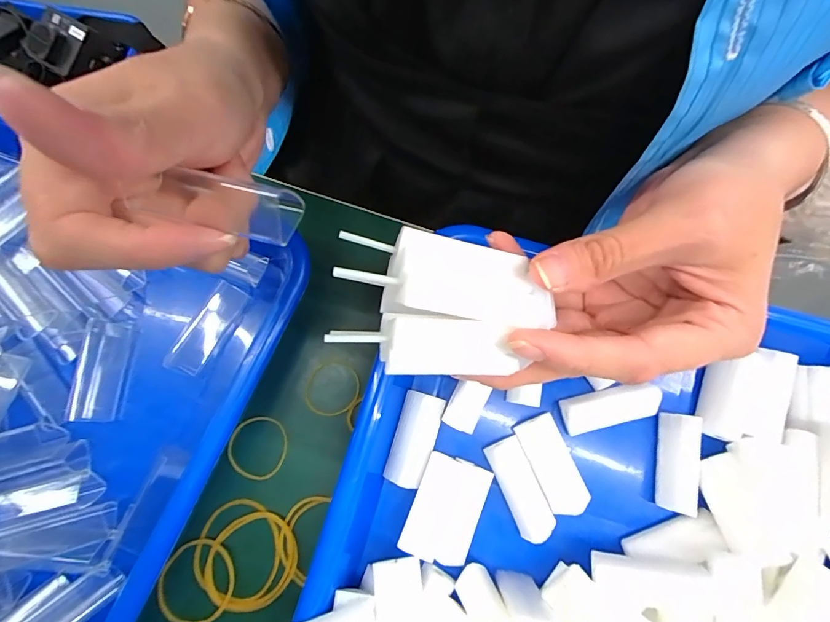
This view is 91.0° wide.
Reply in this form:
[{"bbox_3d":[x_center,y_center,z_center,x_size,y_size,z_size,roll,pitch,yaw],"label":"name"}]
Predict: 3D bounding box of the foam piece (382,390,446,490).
[{"bbox_3d":[0.000,0.064,0.205,0.020,0.010,0.045,17,79,4],"label":"foam piece"}]

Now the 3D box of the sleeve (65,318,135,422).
[{"bbox_3d":[-0.173,0.032,0.224,0.025,0.010,0.054,1,78,1],"label":"sleeve"}]

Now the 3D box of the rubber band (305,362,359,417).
[{"bbox_3d":[-0.046,0.044,0.228,0.030,0.004,0.030,0,78,1],"label":"rubber band"}]

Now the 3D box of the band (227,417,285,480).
[{"bbox_3d":[-0.084,0.074,0.220,0.030,0.005,0.033,0,78,1],"label":"band"}]

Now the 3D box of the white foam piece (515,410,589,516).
[{"bbox_3d":[0.069,0.076,0.203,0.020,0.008,0.045,-22,79,-4],"label":"white foam piece"}]

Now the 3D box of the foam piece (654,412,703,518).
[{"bbox_3d":[0.126,0.072,0.196,0.011,0.019,0.045,11,79,3],"label":"foam piece"}]

